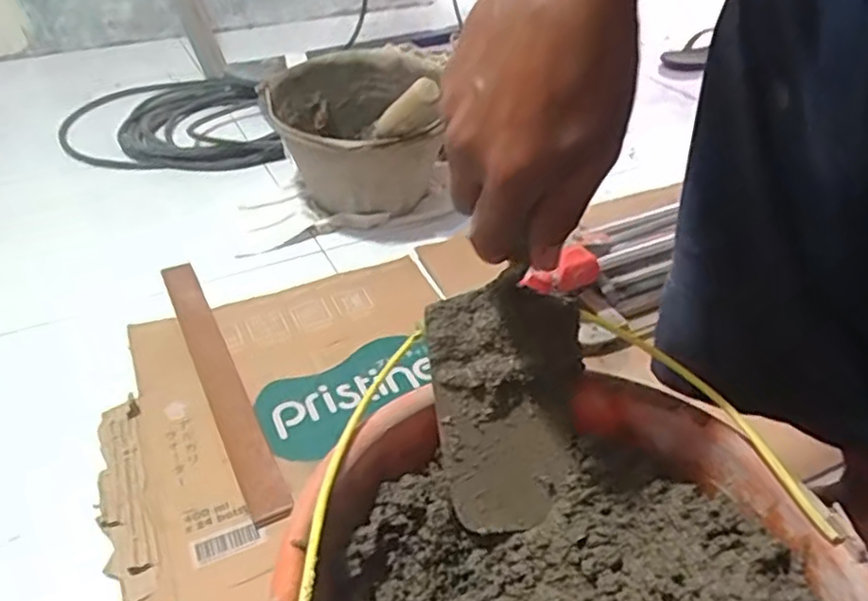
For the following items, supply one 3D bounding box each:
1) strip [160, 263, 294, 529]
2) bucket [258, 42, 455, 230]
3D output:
[{"bbox_3d":[-0.222,0.069,0.688,0.036,0.006,0.402,-18,41,-22],"label":"strip"},{"bbox_3d":[-0.096,-0.215,0.899,0.226,0.208,0.267,-8,38,-11],"label":"bucket"}]

